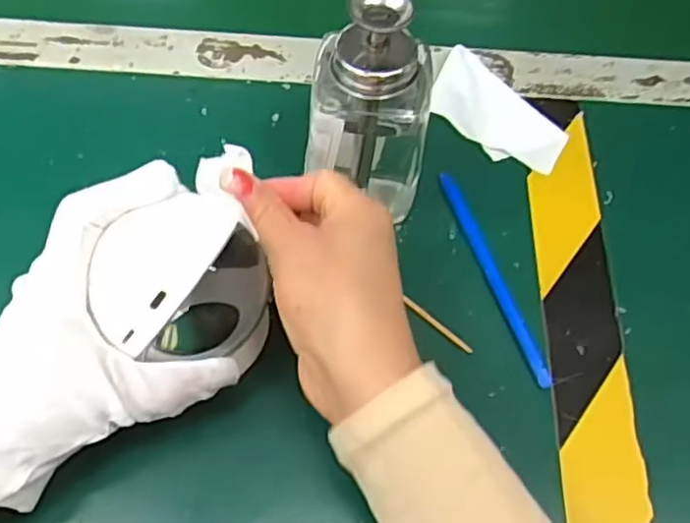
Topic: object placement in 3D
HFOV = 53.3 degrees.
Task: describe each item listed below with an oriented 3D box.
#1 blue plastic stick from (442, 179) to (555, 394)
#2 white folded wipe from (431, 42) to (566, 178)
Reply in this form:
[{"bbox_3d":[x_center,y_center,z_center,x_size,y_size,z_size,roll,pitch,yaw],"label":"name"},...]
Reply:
[{"bbox_3d":[0.077,0.006,0.362,0.008,0.004,0.131,-14,61,-11],"label":"blue plastic stick"},{"bbox_3d":[0.091,-0.089,0.412,0.047,0.012,0.091,-38,68,-22],"label":"white folded wipe"}]

